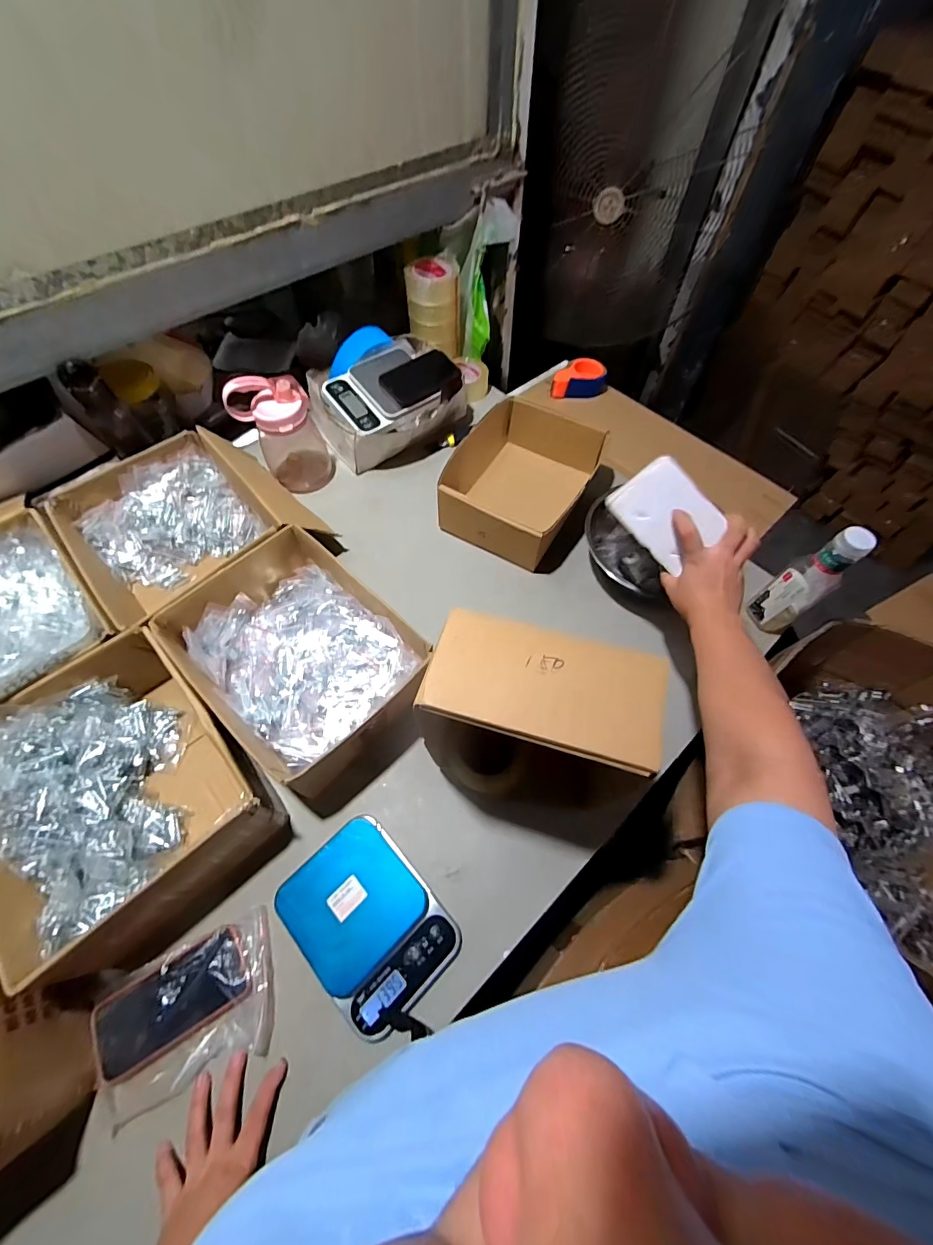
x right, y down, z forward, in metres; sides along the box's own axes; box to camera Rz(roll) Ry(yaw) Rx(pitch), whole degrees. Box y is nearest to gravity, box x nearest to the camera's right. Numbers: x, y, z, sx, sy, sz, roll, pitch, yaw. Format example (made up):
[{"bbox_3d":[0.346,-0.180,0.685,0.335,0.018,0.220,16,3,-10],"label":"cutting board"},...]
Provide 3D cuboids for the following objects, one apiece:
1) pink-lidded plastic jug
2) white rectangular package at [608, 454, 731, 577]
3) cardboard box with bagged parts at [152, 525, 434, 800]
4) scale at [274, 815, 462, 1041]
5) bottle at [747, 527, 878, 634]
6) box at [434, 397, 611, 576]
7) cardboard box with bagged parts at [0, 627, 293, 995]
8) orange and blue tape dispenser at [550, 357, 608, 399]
[{"bbox_3d":[-0.331,-0.357,0.813,0.109,0.197,0.115,18,63,9],"label":"pink-lidded plastic jug"},{"bbox_3d":[0.252,-0.140,0.559,0.125,0.090,0.010,51,30,11],"label":"white rectangular package"},{"bbox_3d":[-0.237,0.050,0.634,0.322,0.108,0.259,38,68,18],"label":"cardboard box with bagged parts"},{"bbox_3d":[-0.117,0.353,0.521,0.141,0.031,0.193,-40,68,-19],"label":"scale"},{"bbox_3d":[0.501,-0.059,0.642,0.082,0.207,0.068,-34,67,-17],"label":"bottle"},{"bbox_3d":[0.098,-0.264,0.825,0.228,0.110,0.308,26,65,14],"label":"box"},{"bbox_3d":[-0.427,0.205,0.549,0.260,0.129,0.327,-36,67,-17],"label":"cardboard box with bagged parts"},{"bbox_3d":[0.286,-0.620,1.123,0.143,0.050,0.080,-13,62,-7],"label":"orange and blue tape dispenser"}]

